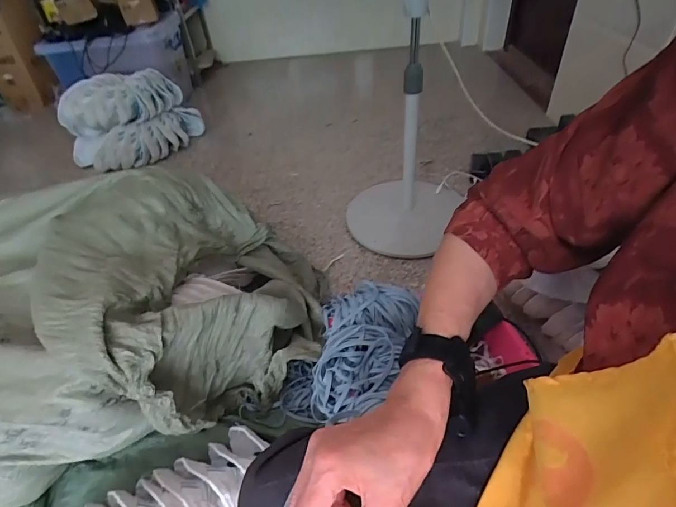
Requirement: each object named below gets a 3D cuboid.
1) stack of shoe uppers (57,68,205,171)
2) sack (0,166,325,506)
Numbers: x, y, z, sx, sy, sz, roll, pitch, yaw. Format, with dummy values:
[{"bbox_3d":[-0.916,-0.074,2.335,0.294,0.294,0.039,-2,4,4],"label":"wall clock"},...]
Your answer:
[{"bbox_3d":[-0.786,-0.535,1.579,0.489,0.327,0.177,-33,48,-27],"label":"stack of shoe uppers"},{"bbox_3d":[-0.452,0.116,0.851,0.827,0.344,0.578,-13,42,-8],"label":"sack"}]

